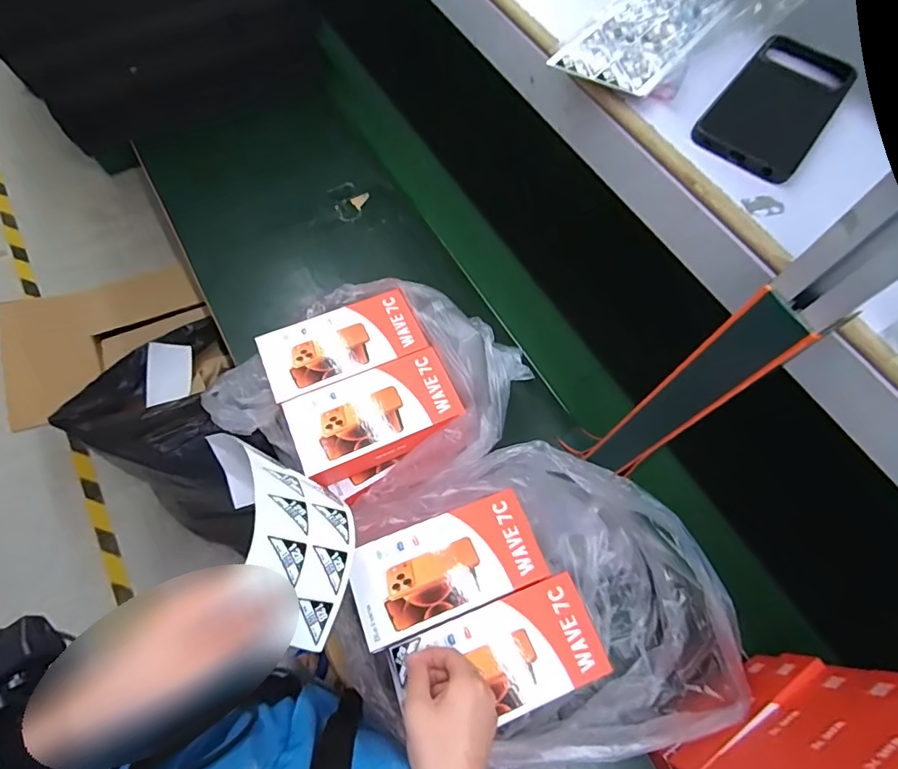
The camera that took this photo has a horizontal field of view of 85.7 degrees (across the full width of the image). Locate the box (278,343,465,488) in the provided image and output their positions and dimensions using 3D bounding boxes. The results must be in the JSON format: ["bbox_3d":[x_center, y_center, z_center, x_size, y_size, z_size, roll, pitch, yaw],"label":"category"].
[{"bbox_3d":[-0.083,0.036,0.545,0.177,0.046,0.093,-22,69,-13],"label":"box"}]

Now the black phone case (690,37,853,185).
[{"bbox_3d":[0.261,-0.223,0.384,0.078,0.009,0.160,36,68,13],"label":"black phone case"}]

